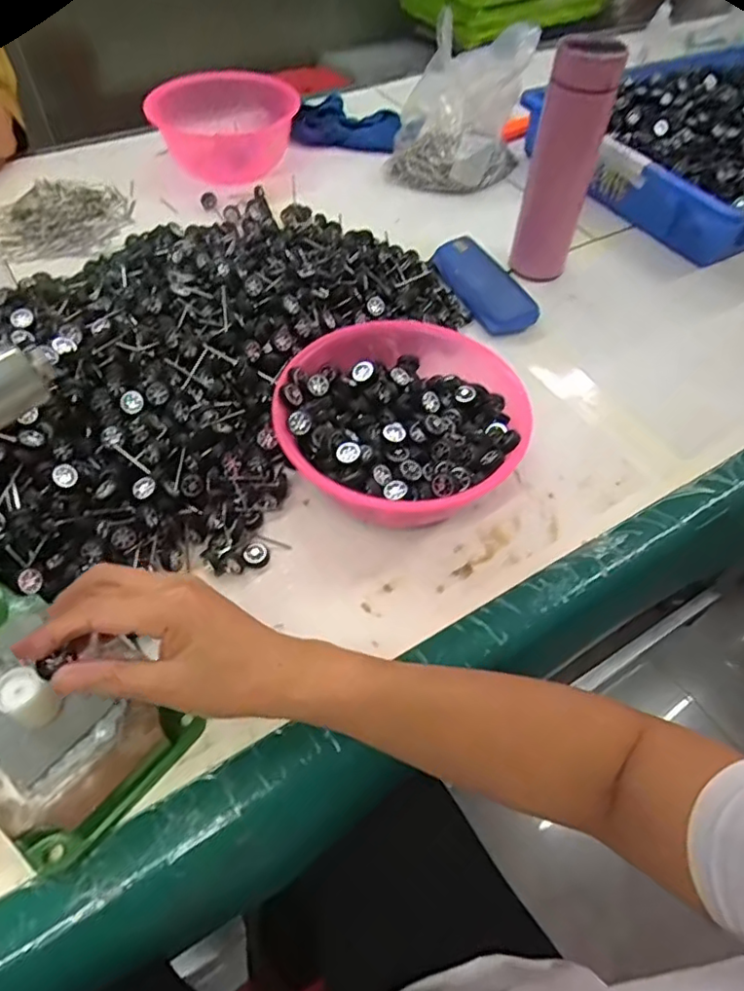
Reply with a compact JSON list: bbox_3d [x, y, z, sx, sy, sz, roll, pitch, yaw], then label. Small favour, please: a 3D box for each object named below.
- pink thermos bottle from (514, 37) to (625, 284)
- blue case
[{"bbox_3d":[0.193,-0.327,0.628,0.064,0.226,0.054,15,54,8],"label":"pink thermos bottle"},{"bbox_3d":[0.121,-0.233,0.666,0.057,0.033,0.159,-17,56,-15],"label":"blue case"}]

